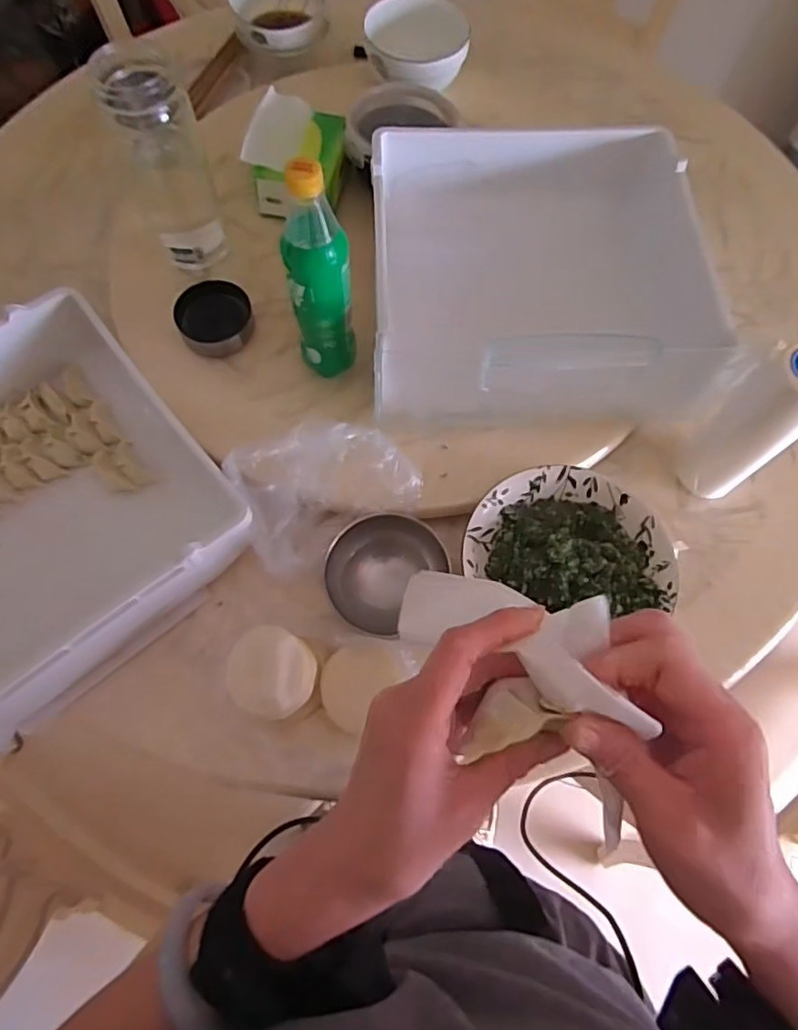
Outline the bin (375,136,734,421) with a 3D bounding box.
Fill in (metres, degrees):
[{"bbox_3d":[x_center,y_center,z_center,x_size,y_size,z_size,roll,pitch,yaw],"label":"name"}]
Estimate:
[{"bbox_3d":[0.151,-0.284,0.677,0.354,0.114,0.346,-2,69,-2],"label":"bin"}]

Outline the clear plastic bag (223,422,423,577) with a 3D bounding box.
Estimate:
[{"bbox_3d":[-0.071,-0.030,0.592,0.172,0.069,0.116,-21,71,-9],"label":"clear plastic bag"}]

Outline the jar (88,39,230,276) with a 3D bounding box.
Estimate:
[{"bbox_3d":[-0.251,-0.382,0.654,0.081,0.209,0.085,0,69,-1],"label":"jar"}]

